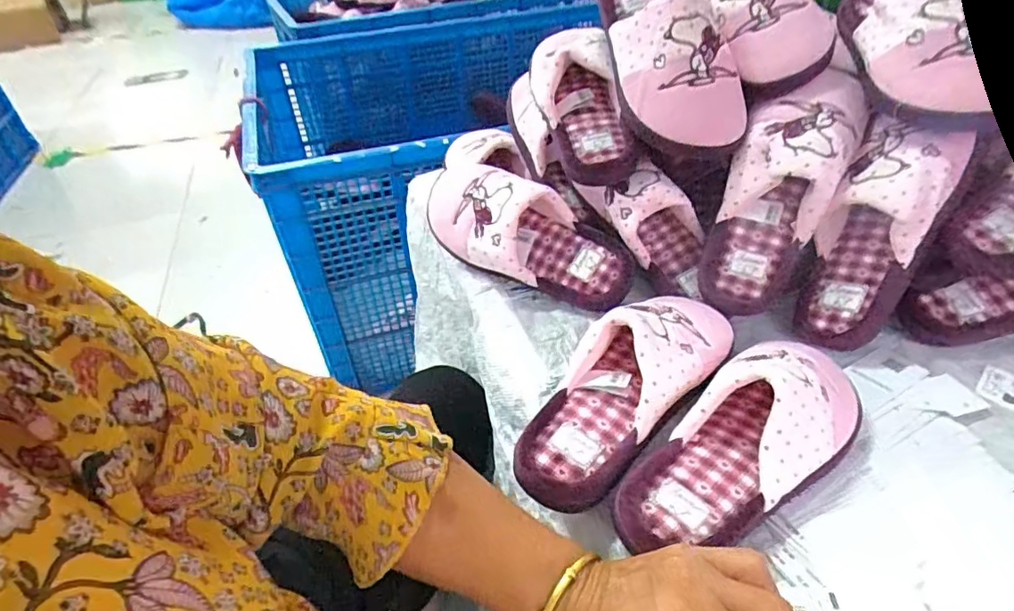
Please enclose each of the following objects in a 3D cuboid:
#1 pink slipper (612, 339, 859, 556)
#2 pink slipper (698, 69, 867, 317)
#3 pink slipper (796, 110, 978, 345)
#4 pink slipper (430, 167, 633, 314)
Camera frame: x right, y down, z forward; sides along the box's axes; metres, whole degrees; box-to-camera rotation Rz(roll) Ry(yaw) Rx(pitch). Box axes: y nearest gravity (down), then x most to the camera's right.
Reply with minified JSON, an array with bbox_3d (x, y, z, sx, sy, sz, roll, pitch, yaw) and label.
[{"bbox_3d":[0.173,0.090,0.387,0.235,0.078,0.087,-28,47,-25],"label":"pink slipper"},{"bbox_3d":[0.252,-0.107,0.511,0.088,0.237,0.081,27,13,30],"label":"pink slipper"},{"bbox_3d":[0.326,-0.060,0.488,0.082,0.207,0.064,24,16,27],"label":"pink slipper"},{"bbox_3d":[0.014,-0.078,0.565,0.244,0.068,0.102,28,81,16],"label":"pink slipper"}]

